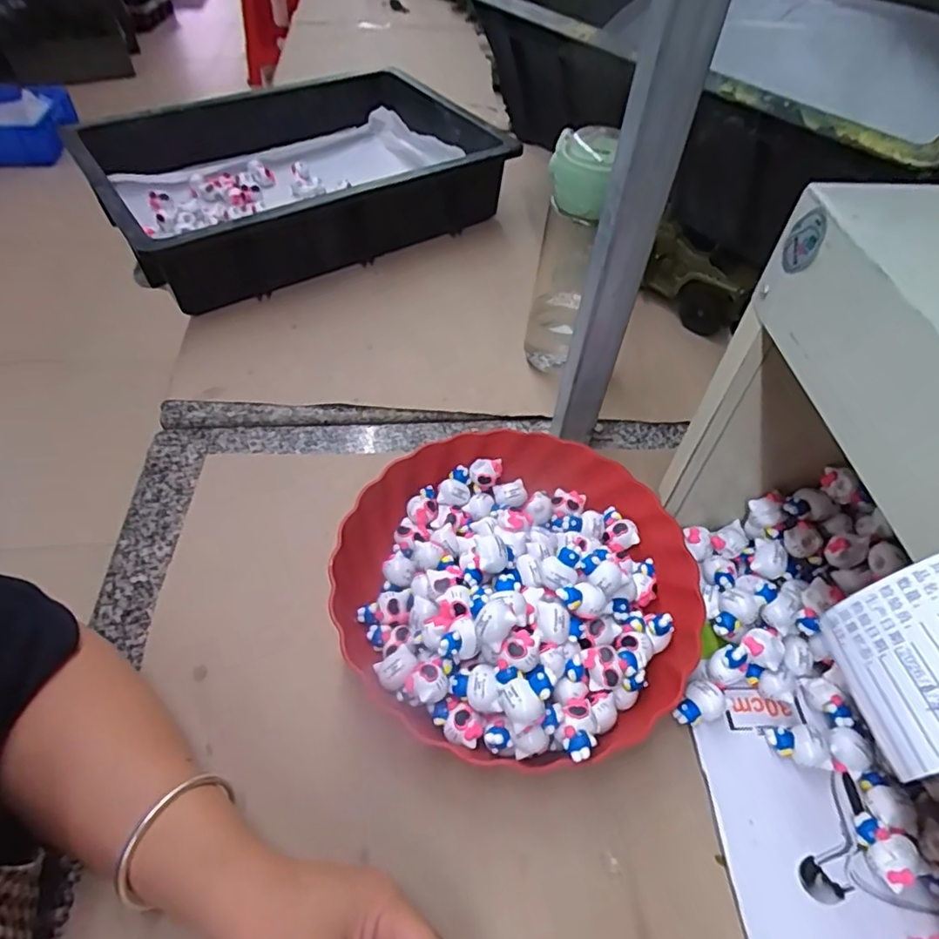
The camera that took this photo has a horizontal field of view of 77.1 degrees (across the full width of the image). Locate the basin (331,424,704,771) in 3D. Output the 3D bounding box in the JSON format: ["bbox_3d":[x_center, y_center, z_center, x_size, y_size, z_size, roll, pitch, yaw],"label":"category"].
[{"bbox_3d":[0.035,0.069,0.409,0.233,0.077,0.242,1,50,-1],"label":"basin"}]

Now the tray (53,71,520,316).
[{"bbox_3d":[-0.190,-0.358,0.720,0.477,0.135,0.298,-34,60,-26],"label":"tray"}]

